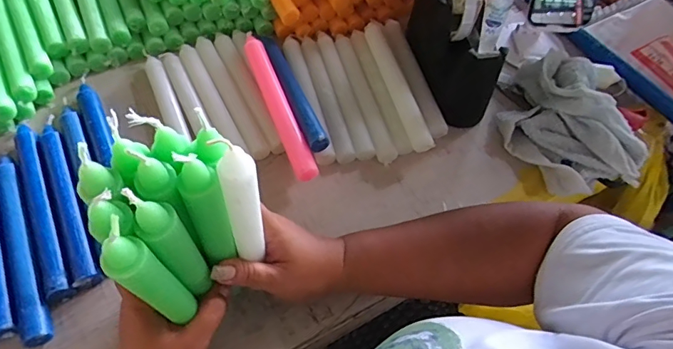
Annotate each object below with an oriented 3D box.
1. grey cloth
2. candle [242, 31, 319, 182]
[{"bbox_3d":[0.268,-0.067,0.513,0.148,0.057,0.172,3,57,-1],"label":"grey cloth"},{"bbox_3d":[-0.066,-0.078,0.508,0.024,0.024,0.207,-18,60,-14],"label":"candle"}]

